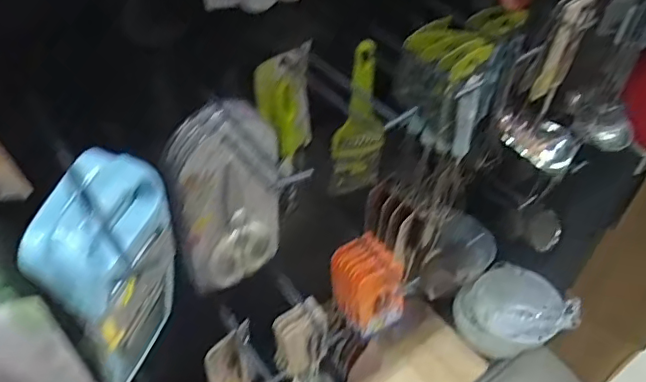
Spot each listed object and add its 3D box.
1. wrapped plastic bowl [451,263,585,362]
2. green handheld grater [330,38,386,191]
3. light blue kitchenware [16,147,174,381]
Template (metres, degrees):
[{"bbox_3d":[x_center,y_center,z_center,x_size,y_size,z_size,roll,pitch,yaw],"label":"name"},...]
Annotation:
[{"bbox_3d":[0.460,0.284,1.349,0.283,0.101,0.193,-31,56,20],"label":"wrapped plastic bowl"},{"bbox_3d":[0.047,-0.081,0.721,0.062,0.257,0.035,13,50,9],"label":"green handheld grater"},{"bbox_3d":[-0.200,0.075,0.533,0.067,0.218,0.137,12,50,8],"label":"light blue kitchenware"}]

